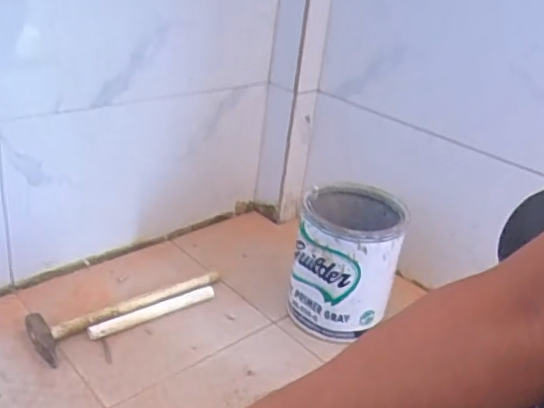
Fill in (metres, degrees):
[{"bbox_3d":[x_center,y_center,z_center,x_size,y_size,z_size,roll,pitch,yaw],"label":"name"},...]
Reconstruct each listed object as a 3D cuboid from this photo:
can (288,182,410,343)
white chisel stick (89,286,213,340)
[{"bbox_3d":[0.116,0.097,0.925,0.153,0.203,0.169,10,27,5],"label":"can"},{"bbox_3d":[-0.186,0.171,0.905,0.216,0.018,0.025,-16,34,-38],"label":"white chisel stick"}]

